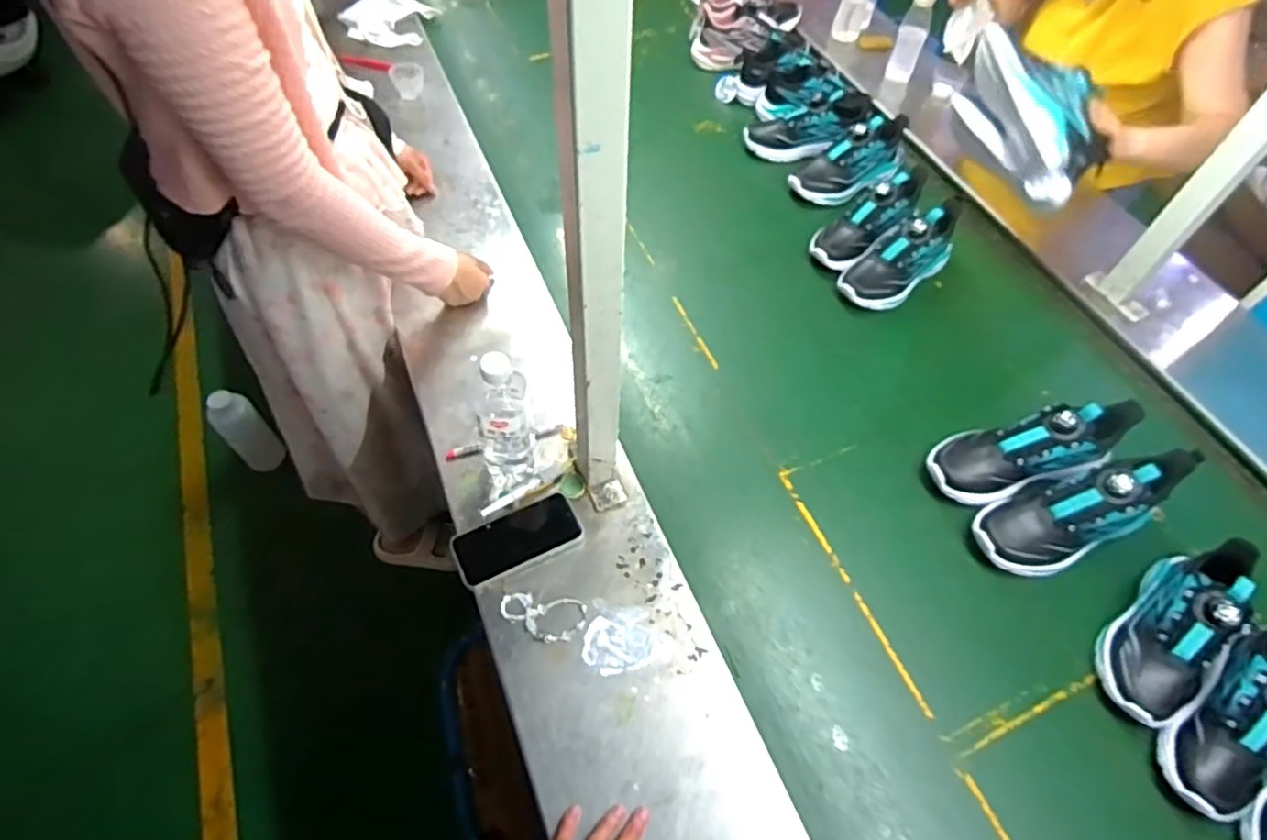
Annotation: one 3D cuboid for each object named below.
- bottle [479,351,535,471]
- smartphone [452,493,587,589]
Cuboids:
[{"bbox_3d":[-0.155,0.002,0.796,0.060,0.211,0.072,-3,58,-6],"label":"bottle"},{"bbox_3d":[-0.142,0.143,0.812,0.149,0.012,0.074,-22,60,-16],"label":"smartphone"}]

